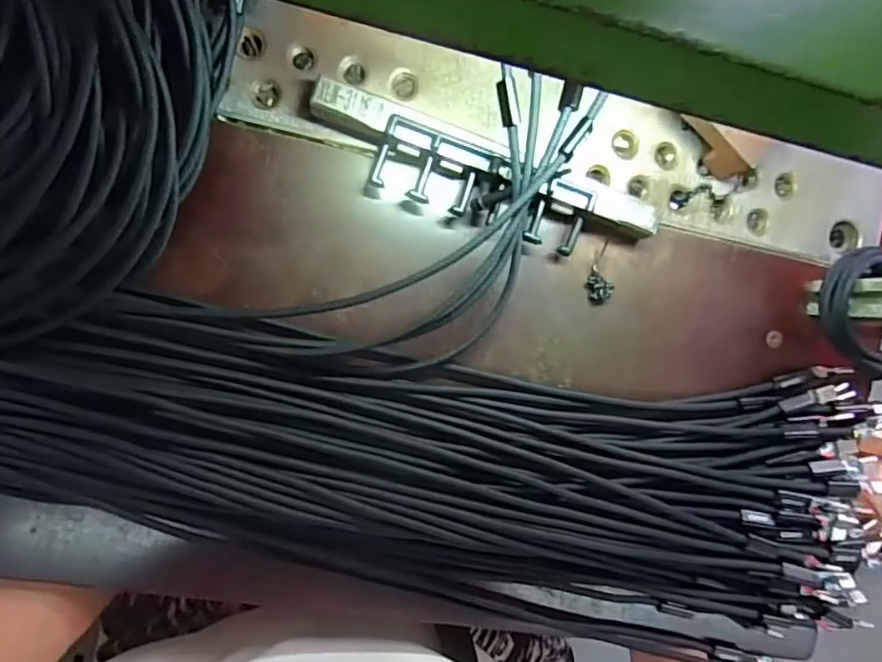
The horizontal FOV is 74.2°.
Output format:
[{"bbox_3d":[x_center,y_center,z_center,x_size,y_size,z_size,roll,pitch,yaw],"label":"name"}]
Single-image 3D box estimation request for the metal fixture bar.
[{"bbox_3d":[0.022,-0.073,0.287,0.174,0.020,0.037,18,89,-9],"label":"metal fixture bar"}]

